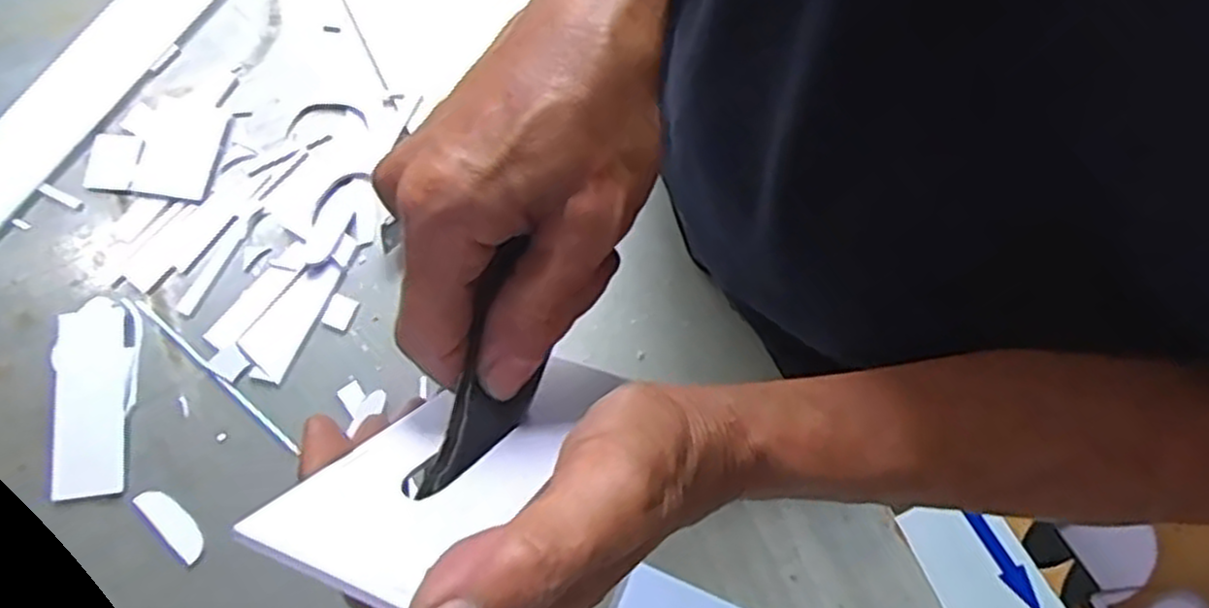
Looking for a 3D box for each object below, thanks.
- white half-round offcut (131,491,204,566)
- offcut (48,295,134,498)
[{"bbox_3d":[-0.248,0.125,0.445,0.050,0.004,0.019,43,77,9],"label":"white half-round offcut"},{"bbox_3d":[-0.305,0.055,0.460,0.043,0.005,0.114,-6,75,-4],"label":"offcut"}]

